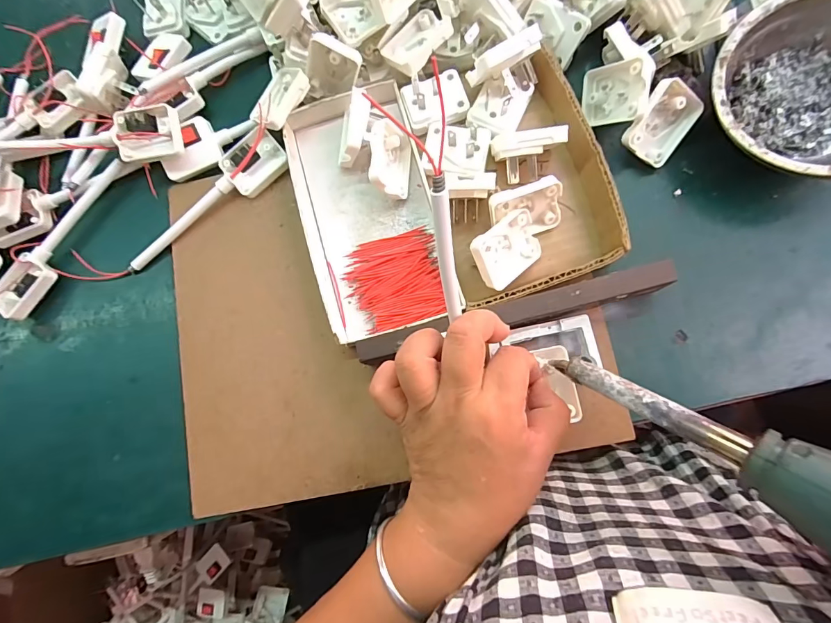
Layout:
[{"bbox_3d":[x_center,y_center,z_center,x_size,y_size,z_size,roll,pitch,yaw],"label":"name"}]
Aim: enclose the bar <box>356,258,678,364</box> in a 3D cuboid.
[{"bbox_3d":[0.065,0.003,0.278,0.208,0.027,0.019,-15,81,3],"label":"bar"}]

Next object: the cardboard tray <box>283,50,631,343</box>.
[{"bbox_3d":[0.021,-0.089,0.293,0.209,0.032,0.179,-15,81,3],"label":"cardboard tray"}]

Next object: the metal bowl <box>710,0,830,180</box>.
[{"bbox_3d":[0.263,-0.145,0.272,0.121,0.050,0.125,-1,82,5],"label":"metal bowl"}]

